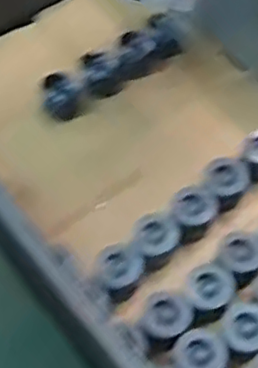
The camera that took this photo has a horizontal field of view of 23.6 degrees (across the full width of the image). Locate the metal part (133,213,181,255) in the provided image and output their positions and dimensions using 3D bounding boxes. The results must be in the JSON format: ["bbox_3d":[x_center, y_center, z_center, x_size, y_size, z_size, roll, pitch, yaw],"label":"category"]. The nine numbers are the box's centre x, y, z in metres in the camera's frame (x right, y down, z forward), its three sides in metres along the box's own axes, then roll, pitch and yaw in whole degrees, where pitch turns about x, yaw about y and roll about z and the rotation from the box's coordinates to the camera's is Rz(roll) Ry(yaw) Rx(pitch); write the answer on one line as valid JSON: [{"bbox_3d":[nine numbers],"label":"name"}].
[{"bbox_3d":[0.055,0.105,1.243,0.094,0.060,0.090,-1,58,1],"label":"metal part"}]

